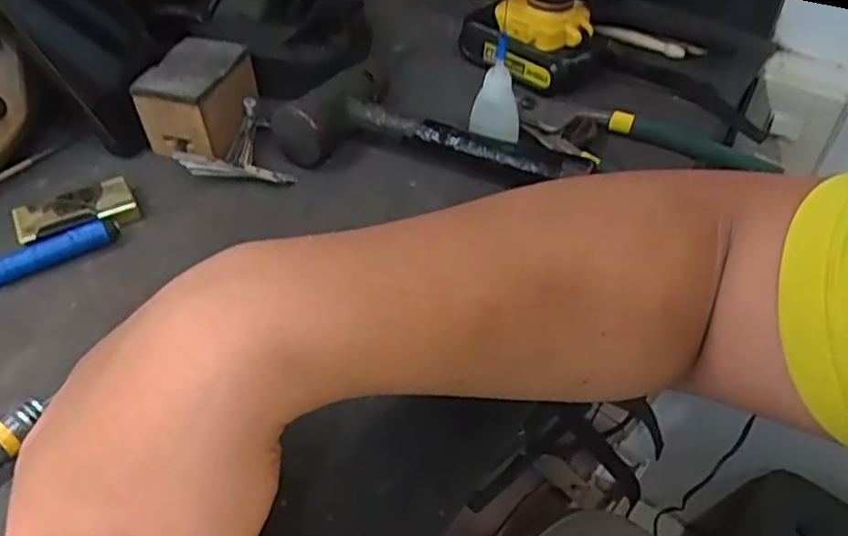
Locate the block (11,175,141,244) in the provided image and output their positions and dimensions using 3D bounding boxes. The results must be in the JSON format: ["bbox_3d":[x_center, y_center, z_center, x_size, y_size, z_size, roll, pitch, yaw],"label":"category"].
[{"bbox_3d":[-0.217,-0.034,0.420,0.069,0.019,0.028,-19,49,-18],"label":"block"}]

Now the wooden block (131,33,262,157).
[{"bbox_3d":[-0.158,-0.119,0.476,0.057,0.056,0.075,12,47,11],"label":"wooden block"}]

